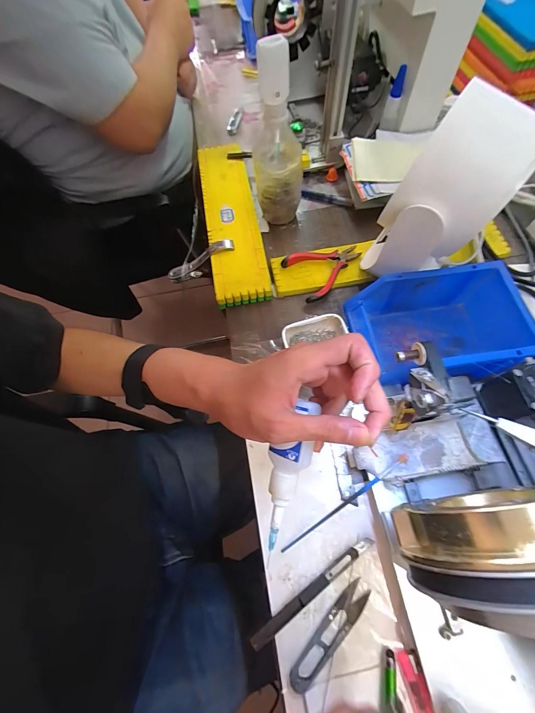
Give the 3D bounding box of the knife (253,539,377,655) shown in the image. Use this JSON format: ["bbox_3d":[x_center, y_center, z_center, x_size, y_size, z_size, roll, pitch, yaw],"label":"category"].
[{"bbox_3d":[0.047,0.230,0.295,0.147,0.006,0.012,-34,68,-11],"label":"knife"}]

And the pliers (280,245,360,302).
[{"bbox_3d":[0.088,-0.133,0.443,0.108,0.017,0.081,-28,67,-9],"label":"pliers"}]

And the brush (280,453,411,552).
[{"bbox_3d":[0.082,0.155,0.315,0.162,0.012,0.009,-37,69,0],"label":"brush"}]

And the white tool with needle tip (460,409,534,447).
[{"bbox_3d":[0.162,0.048,0.188,0.008,0.008,0.060,-40,40,-16],"label":"white tool with needle tip"}]

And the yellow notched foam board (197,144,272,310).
[{"bbox_3d":[-0.063,-0.240,0.506,0.083,0.023,0.352,-11,65,-1],"label":"yellow notched foam board"}]

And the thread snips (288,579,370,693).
[{"bbox_3d":[0.059,0.261,0.282,0.102,0.005,0.023,-42,70,-14],"label":"thread snips"}]

